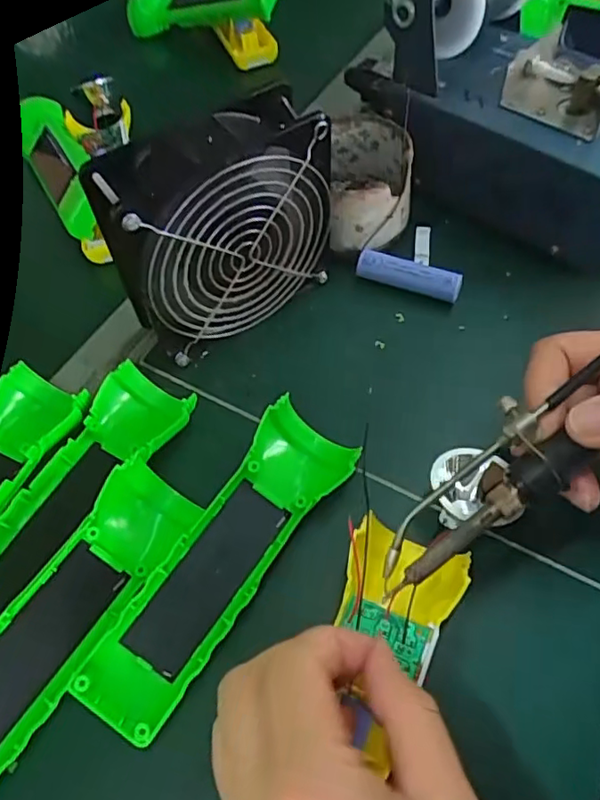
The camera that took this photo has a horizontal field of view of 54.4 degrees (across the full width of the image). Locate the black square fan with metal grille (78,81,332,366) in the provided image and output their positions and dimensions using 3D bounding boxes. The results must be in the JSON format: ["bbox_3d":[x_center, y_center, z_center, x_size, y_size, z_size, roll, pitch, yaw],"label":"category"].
[{"bbox_3d":[-0.042,-0.089,0.323,0.122,0.119,0.050,-28,59,-14],"label":"black square fan with metal grille"}]

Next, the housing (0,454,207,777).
[{"bbox_3d":[-0.107,0.100,0.257,0.043,0.033,0.161,27,62,14],"label":"housing"}]

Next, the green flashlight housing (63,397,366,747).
[{"bbox_3d":[-0.035,0.071,0.272,0.045,0.028,0.160,33,63,17],"label":"green flashlight housing"}]

